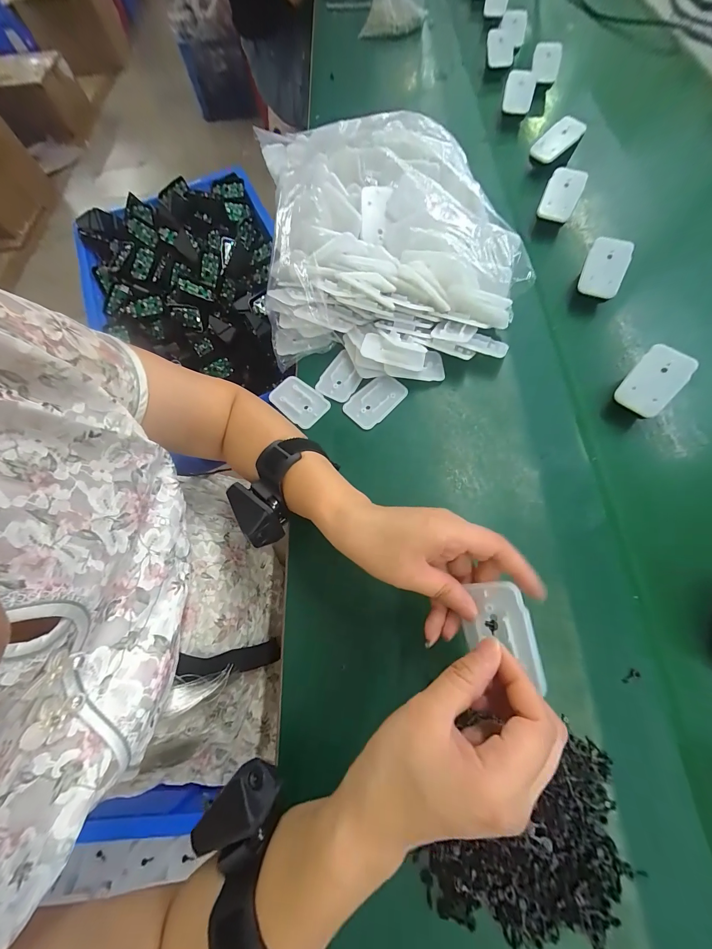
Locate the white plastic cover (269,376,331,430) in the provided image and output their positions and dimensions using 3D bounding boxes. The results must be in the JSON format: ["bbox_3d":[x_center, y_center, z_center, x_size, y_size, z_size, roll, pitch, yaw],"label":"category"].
[{"bbox_3d":[-0.066,-0.084,0.367,0.066,0.005,0.045,41,76,14],"label":"white plastic cover"}]

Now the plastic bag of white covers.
[{"bbox_3d":[0.028,-0.278,0.386,0.284,0.108,0.334,-7,70,-1],"label":"plastic bag of white covers"}]

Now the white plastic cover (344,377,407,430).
[{"bbox_3d":[0.022,-0.083,0.357,0.066,0.006,0.044,-38,74,-11],"label":"white plastic cover"}]

